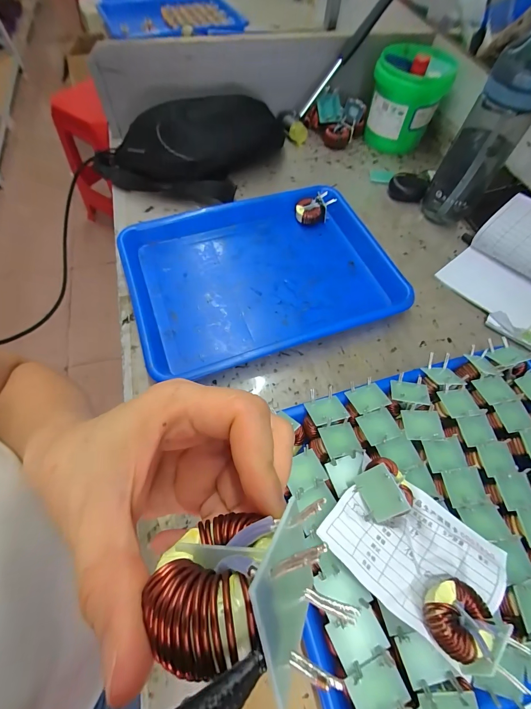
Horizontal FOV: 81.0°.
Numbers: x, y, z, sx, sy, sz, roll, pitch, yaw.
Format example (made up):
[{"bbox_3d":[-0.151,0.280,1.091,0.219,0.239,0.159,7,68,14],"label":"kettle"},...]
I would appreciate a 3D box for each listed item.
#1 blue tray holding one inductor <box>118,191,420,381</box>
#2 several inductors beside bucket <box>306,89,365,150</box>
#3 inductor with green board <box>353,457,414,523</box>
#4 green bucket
[{"bbox_3d":[-0.008,-0.110,0.419,0.337,0.035,0.251,-17,64,-10],"label":"blue tray holding one inductor"},{"bbox_3d":[0.135,-0.438,0.584,0.110,0.062,0.072,-3,62,-3],"label":"several inductors beside bucket"},{"bbox_3d":[0.094,0.107,0.248,0.031,0.036,0.041,-35,61,20],"label":"inductor with green board"},{"bbox_3d":[0.254,-0.463,0.561,0.121,0.127,0.145,22,64,10],"label":"green bucket"}]

